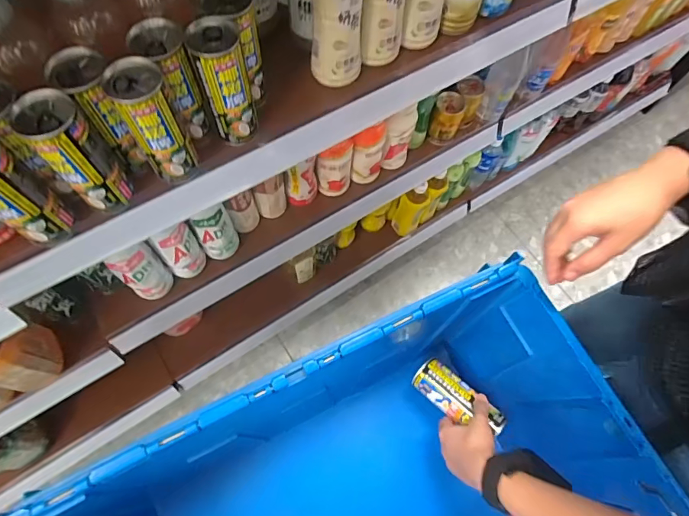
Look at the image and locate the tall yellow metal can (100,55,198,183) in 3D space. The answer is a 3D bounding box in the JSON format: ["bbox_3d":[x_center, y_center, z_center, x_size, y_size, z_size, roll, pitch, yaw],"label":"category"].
[{"bbox_3d":[-0.195,-0.138,0.442,0.049,0.122,0.051,1,67,-2],"label":"tall yellow metal can"}]

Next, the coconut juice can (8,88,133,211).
[{"bbox_3d":[-0.263,-0.100,0.424,0.051,0.126,0.051,1,67,-2],"label":"coconut juice can"}]

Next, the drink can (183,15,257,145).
[{"bbox_3d":[-0.131,-0.191,0.470,0.049,0.124,0.054,-16,69,-9],"label":"drink can"}]

